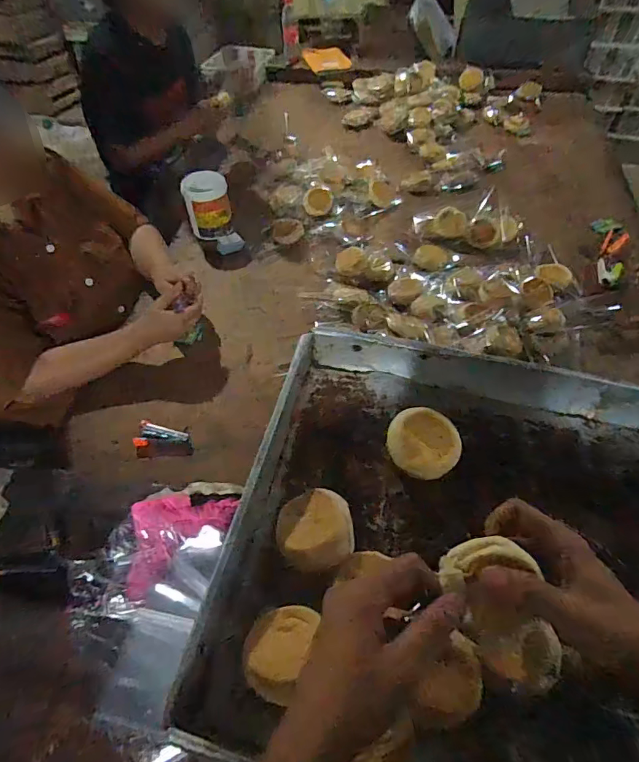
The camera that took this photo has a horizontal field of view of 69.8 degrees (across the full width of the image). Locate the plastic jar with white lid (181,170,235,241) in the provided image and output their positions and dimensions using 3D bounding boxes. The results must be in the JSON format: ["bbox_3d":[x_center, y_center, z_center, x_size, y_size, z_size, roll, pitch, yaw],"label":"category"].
[{"bbox_3d":[-0.283,-0.446,1.165,0.111,0.131,0.113,-1,52,1],"label":"plastic jar with white lid"}]

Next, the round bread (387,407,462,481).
[{"bbox_3d":[0.113,0.067,0.499,0.076,0.022,0.074,-1,52,1],"label":"round bread"}]

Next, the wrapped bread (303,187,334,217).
[{"bbox_3d":[-0.002,-0.490,1.245,0.080,0.029,0.102,-6,52,-2],"label":"wrapped bread"}]

